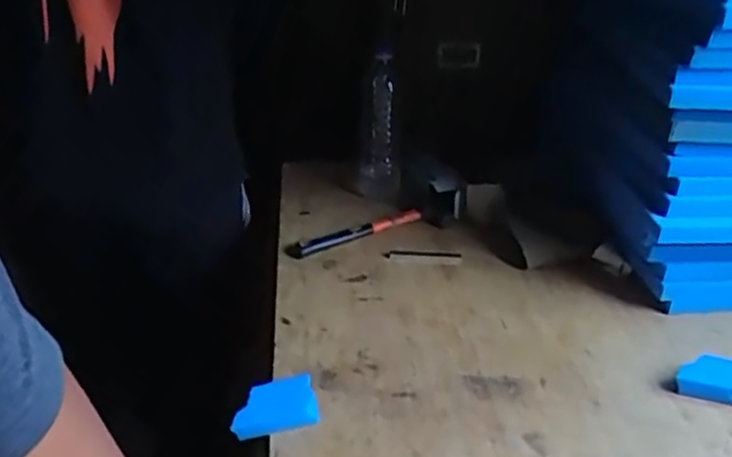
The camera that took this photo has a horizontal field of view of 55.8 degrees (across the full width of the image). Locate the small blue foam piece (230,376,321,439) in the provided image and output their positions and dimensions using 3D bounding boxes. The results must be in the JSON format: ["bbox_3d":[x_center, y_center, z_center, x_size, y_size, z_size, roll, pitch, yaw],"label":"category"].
[{"bbox_3d":[-0.105,0.203,0.787,0.098,0.037,0.057,-6,28,-12],"label":"small blue foam piece"}]

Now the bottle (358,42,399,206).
[{"bbox_3d":[0.022,-0.172,1.242,0.072,0.279,0.071,-2,28,-7],"label":"bottle"}]

